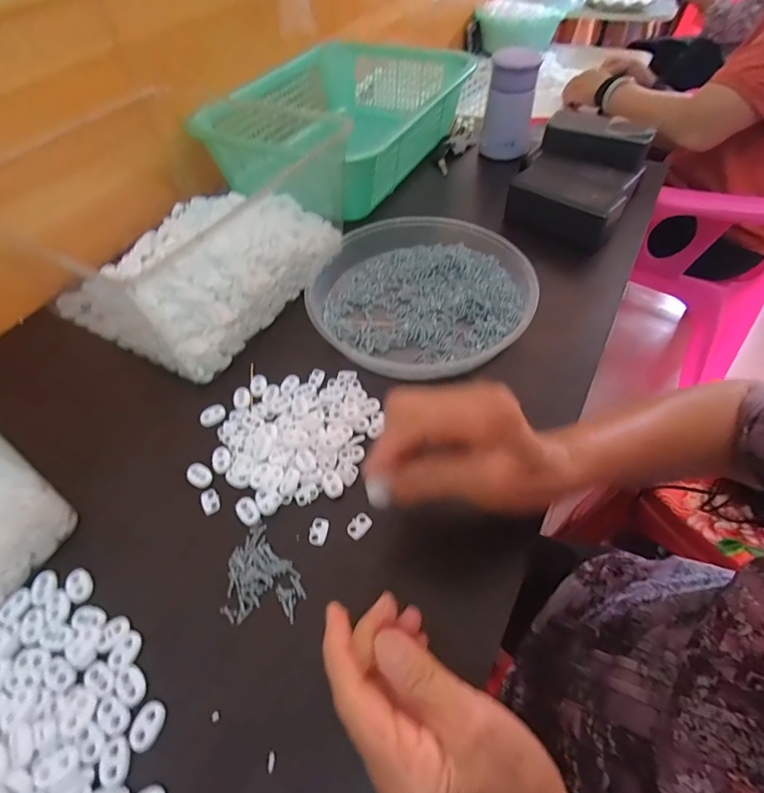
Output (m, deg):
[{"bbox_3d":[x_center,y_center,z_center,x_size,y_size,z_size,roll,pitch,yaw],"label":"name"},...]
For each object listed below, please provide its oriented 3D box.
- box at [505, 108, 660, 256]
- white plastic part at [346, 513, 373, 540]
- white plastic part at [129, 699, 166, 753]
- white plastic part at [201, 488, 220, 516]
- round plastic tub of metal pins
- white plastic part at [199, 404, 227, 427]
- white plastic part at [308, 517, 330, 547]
[{"bbox_3d":[0.249,-0.270,0.553,0.131,0.094,0.168,26,59,21],"label":"box"},{"bbox_3d":[-0.018,0.098,0.328,0.014,0.004,0.020,34,62,25],"label":"white plastic part"},{"bbox_3d":[-0.141,0.196,0.257,0.019,0.004,0.024,10,54,10],"label":"white plastic part"},{"bbox_3d":[-0.139,0.084,0.347,0.014,0.004,0.021,-29,57,-17],"label":"white plastic part"},{"bbox_3d":[0.036,-0.118,0.461,0.225,0.035,0.220,-2,53,2],"label":"round plastic tub of metal pins"},{"bbox_3d":[-0.156,0.017,0.396,0.024,0.005,0.018,-26,56,-16],"label":"white plastic part"},{"bbox_3d":[-0.048,0.102,0.327,0.014,0.004,0.021,7,54,8],"label":"white plastic part"}]

